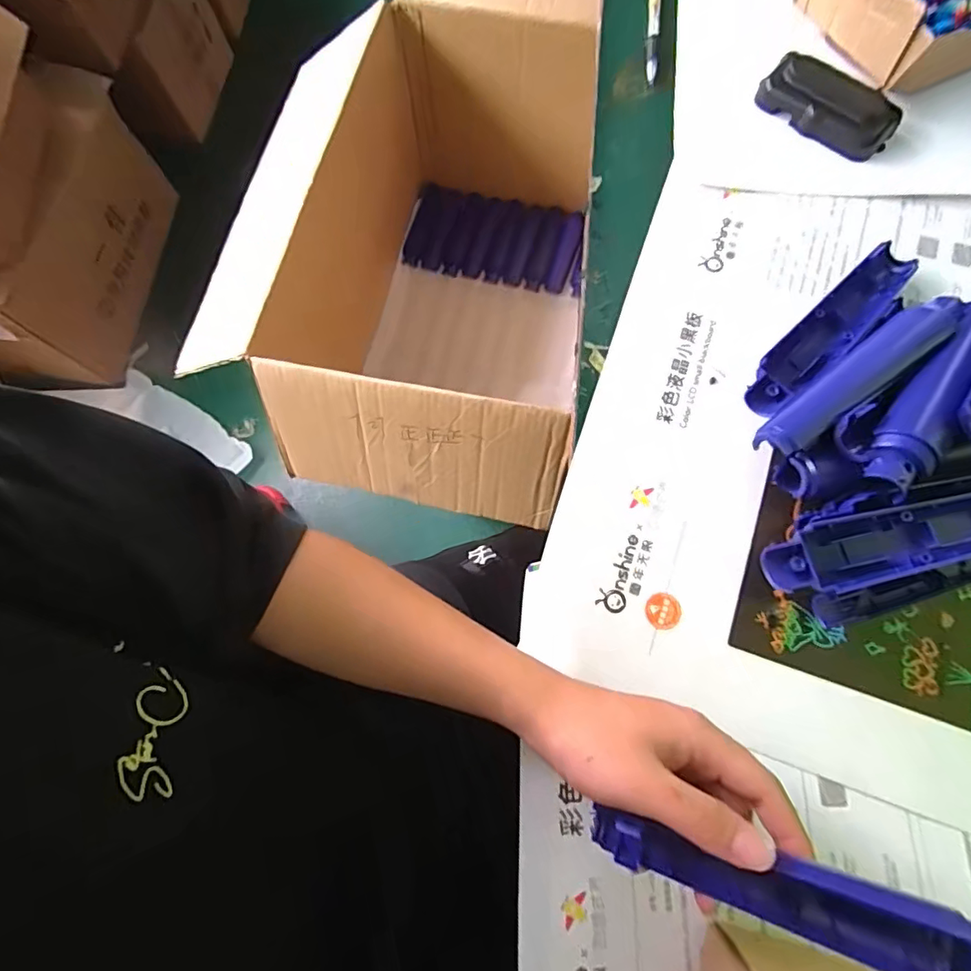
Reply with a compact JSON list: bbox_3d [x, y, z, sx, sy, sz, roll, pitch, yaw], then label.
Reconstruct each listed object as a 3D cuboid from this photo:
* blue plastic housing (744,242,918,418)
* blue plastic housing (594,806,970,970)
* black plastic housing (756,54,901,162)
[{"bbox_3d":[0.246,-0.108,0.378,0.174,0.021,0.037,-41,78,-10],"label":"blue plastic housing"},{"bbox_3d":[0.131,0.179,0.227,0.168,0.029,0.034,3,72,26],"label":"blue plastic housing"},{"bbox_3d":[0.276,-0.306,0.427,0.106,0.032,0.046,36,78,10],"label":"black plastic housing"}]

